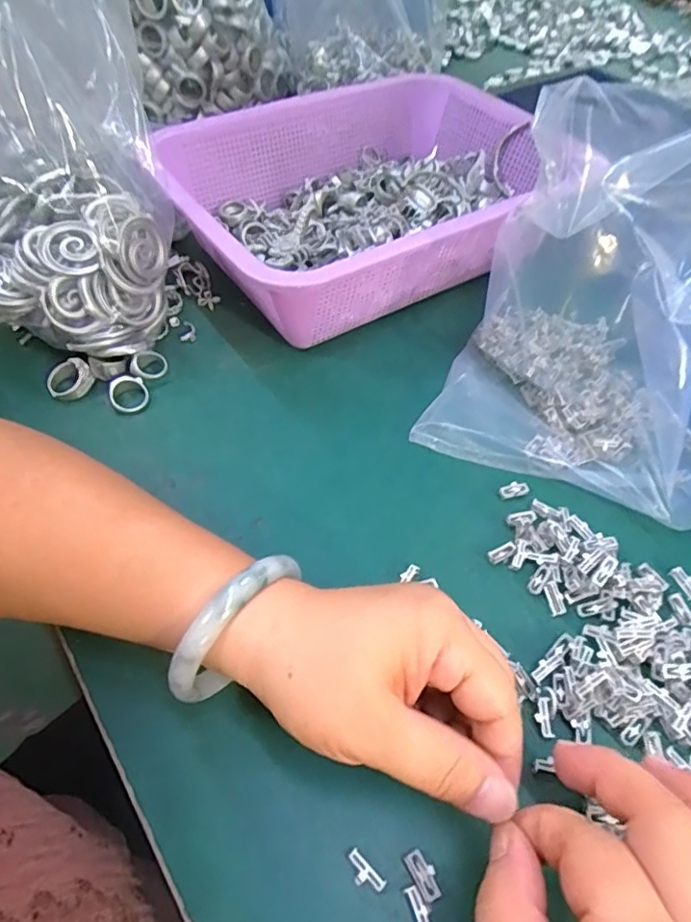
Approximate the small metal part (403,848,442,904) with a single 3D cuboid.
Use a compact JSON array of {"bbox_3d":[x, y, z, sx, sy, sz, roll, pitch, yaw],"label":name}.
[{"bbox_3d":[0.030,0.159,0.214,0.008,0.005,0.017,-25,58,-18],"label":"small metal part"}]

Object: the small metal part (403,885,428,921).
[{"bbox_3d":[0.027,0.167,0.206,0.006,0.004,0.016,-16,56,-13],"label":"small metal part"}]

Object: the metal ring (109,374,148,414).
[{"bbox_3d":[-0.138,-0.043,0.356,0.024,0.004,0.026,-2,68,-31],"label":"metal ring"}]

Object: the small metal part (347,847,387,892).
[{"bbox_3d":[0.007,0.158,0.214,0.017,0.006,0.008,37,61,23],"label":"small metal part"}]

